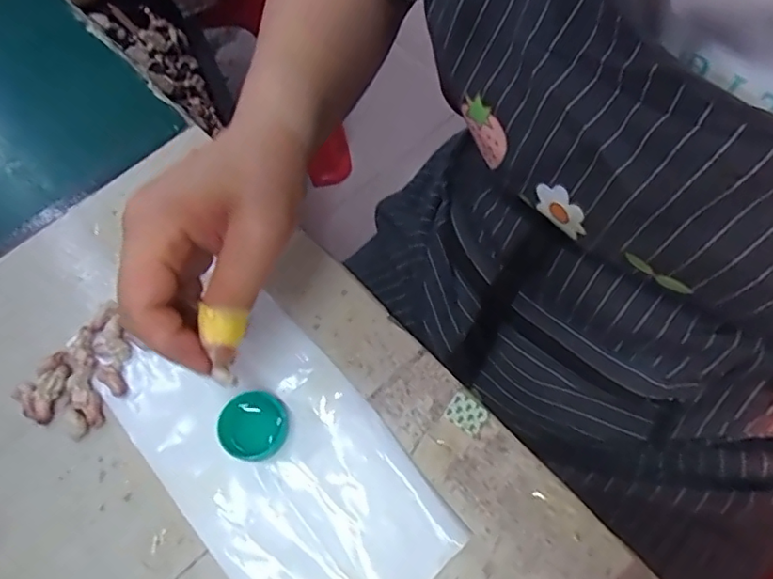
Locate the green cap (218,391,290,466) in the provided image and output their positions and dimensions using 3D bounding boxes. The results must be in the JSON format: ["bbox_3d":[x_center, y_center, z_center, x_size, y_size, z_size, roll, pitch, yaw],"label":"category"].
[{"bbox_3d":[-0.065,0.068,0.276,0.032,0.013,0.031,-1,66,3],"label":"green cap"}]

